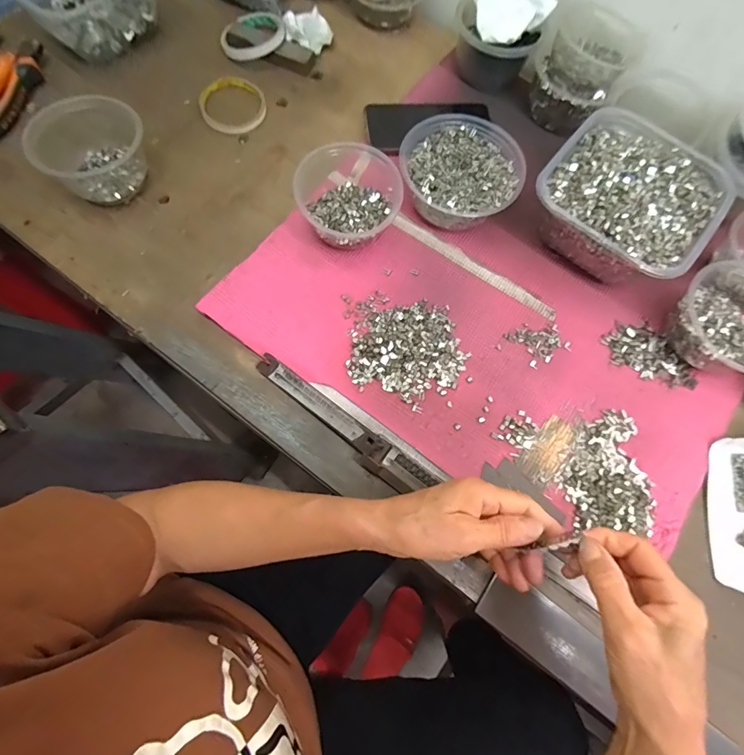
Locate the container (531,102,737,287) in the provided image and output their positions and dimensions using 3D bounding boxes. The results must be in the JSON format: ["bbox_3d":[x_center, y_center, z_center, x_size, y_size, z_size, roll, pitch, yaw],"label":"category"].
[{"bbox_3d":[0.279,-0.194,0.475,0.175,0.081,0.180,39,74,9],"label":"container"}]

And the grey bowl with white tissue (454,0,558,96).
[{"bbox_3d":[0.156,-0.430,0.538,0.108,0.091,0.084,24,73,4],"label":"grey bowl with white tissue"}]

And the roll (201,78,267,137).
[{"bbox_3d":[-0.183,-0.356,0.550,0.087,0.009,0.081,0,74,-1],"label":"roll"}]

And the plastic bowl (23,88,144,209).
[{"bbox_3d":[-0.315,-0.262,0.478,0.111,0.072,0.114,1,72,-3],"label":"plastic bowl"}]

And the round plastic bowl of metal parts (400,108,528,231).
[{"bbox_3d":[0.099,-0.232,0.488,0.128,0.057,0.133,1,72,-3],"label":"round plastic bowl of metal parts"}]

